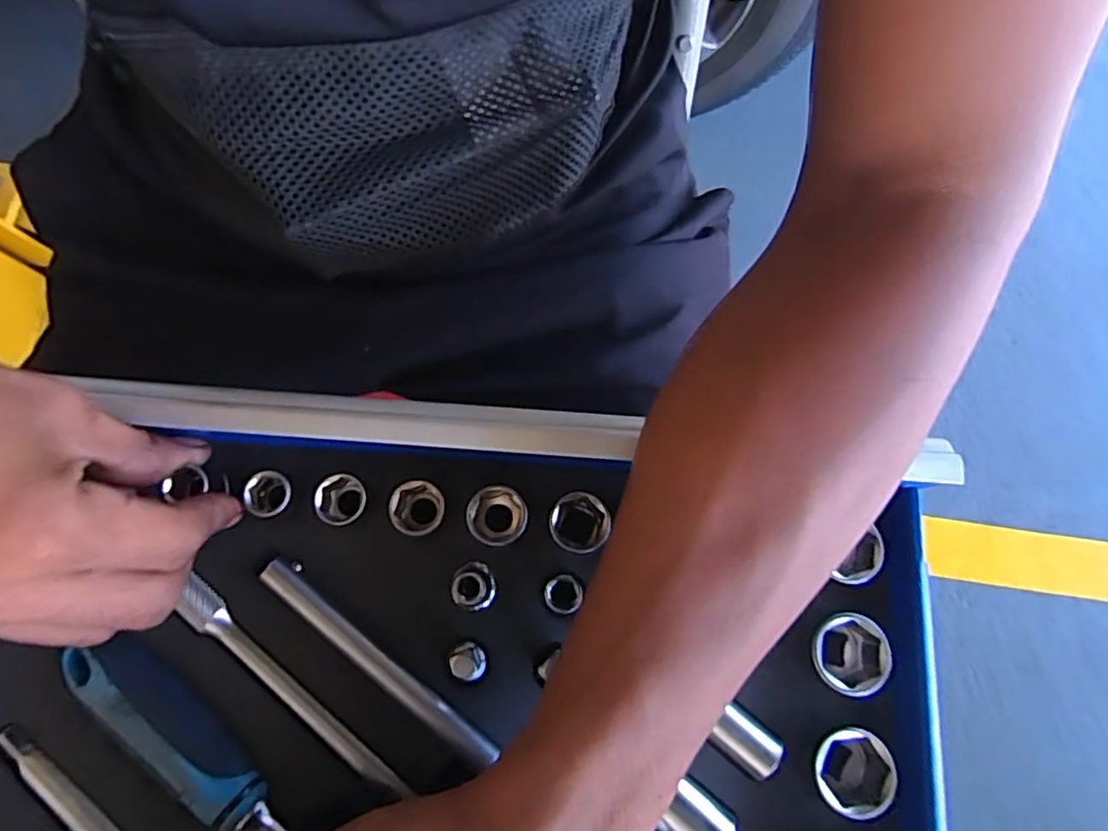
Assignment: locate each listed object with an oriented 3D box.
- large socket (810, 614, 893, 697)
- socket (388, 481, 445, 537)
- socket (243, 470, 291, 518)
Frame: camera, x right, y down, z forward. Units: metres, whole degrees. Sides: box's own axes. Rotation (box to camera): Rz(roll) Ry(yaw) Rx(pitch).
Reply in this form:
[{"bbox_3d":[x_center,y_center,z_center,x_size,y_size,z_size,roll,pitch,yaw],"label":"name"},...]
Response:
[{"bbox_3d":[0.124,0.101,0.279,0.030,0.029,0.031,-9,76,-2],"label":"large socket"},{"bbox_3d":[-0.059,0.042,0.287,0.023,0.022,0.023,0,76,0],"label":"socket"},{"bbox_3d":[-0.124,0.036,0.287,0.019,0.020,0.019,0,76,0],"label":"socket"}]

